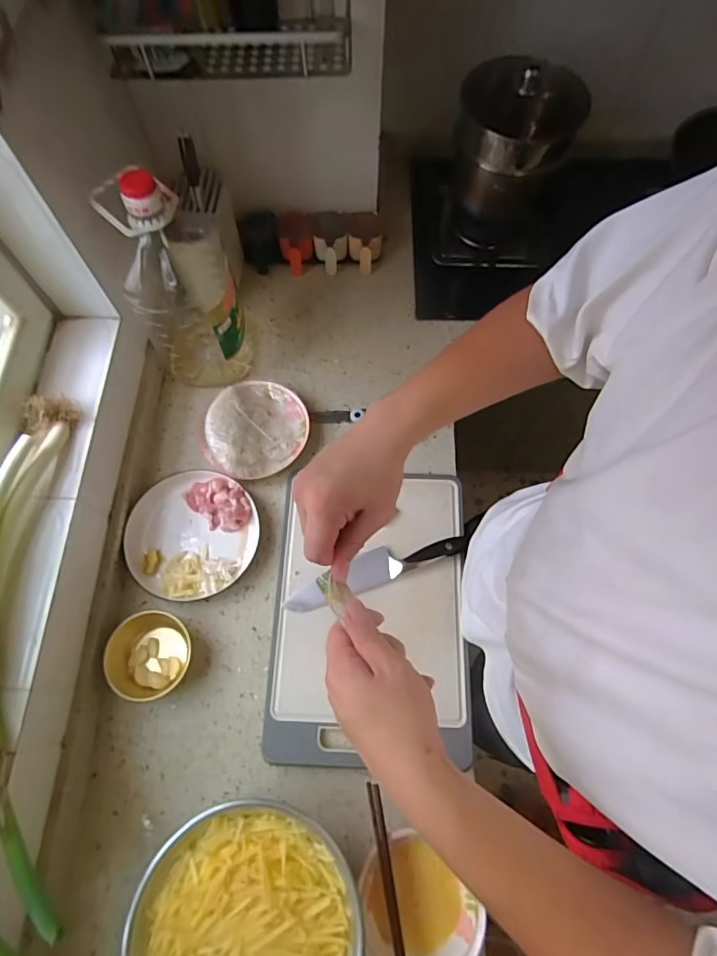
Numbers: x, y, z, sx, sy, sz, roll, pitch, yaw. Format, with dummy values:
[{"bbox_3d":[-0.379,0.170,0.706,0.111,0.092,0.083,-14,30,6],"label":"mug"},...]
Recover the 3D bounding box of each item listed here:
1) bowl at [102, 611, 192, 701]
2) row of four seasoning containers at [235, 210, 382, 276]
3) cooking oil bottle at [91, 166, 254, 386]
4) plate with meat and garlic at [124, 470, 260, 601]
[{"bbox_3d":[-0.299,0.252,0.694,0.104,0.040,0.114,0,68,0],"label":"bowl"},{"bbox_3d":[-0.088,-0.453,0.941,0.267,0.077,0.108,-5,68,-2],"label":"row of four seasoning containers"},{"bbox_3d":[-0.263,-0.290,0.740,0.137,0.343,0.145,-13,69,-5],"label":"cooking oil bottle"},{"bbox_3d":[-0.257,0.087,0.758,0.196,0.042,0.193,0,68,0],"label":"plate with meat and garlic"}]

